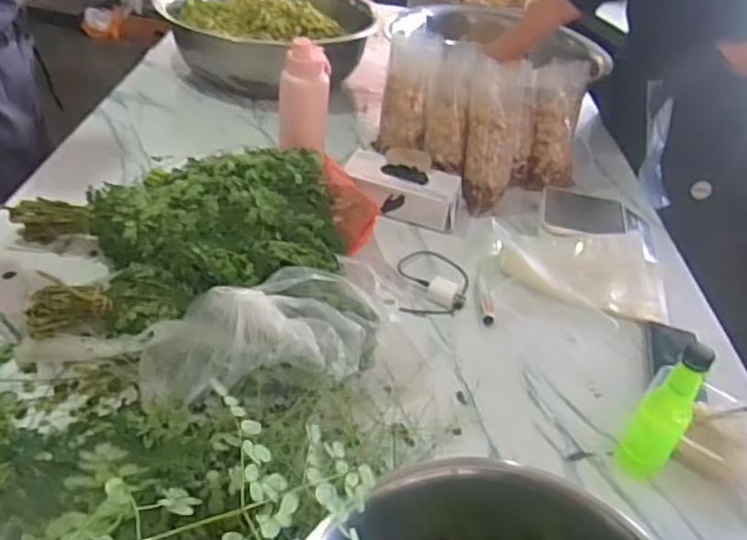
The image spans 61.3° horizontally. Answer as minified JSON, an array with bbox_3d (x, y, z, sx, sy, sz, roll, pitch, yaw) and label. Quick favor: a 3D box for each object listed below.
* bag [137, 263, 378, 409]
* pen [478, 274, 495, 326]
[{"bbox_3d":[-0.141,0.070,0.798,0.288,0.103,0.155,-4,40,-14],"label":"bag"},{"bbox_3d":[0.178,0.043,1.002,0.020,0.015,0.107,6,39,-2],"label":"pen"}]

